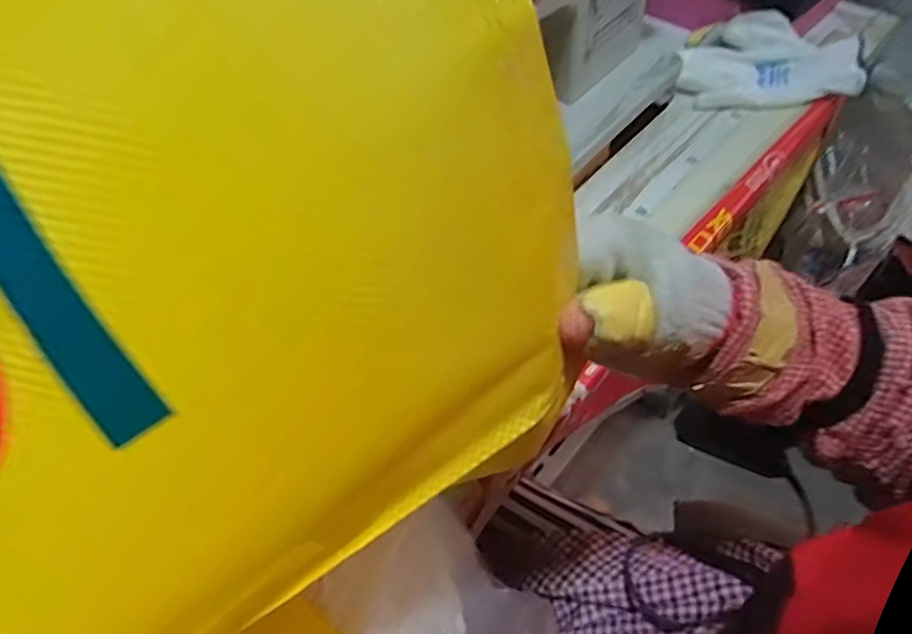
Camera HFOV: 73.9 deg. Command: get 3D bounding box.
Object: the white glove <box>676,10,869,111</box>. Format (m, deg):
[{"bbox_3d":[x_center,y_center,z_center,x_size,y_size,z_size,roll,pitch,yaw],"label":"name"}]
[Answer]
[{"bbox_3d":[0.355,-0.299,0.690,0.196,0.058,0.112,0,53,2],"label":"white glove"}]

